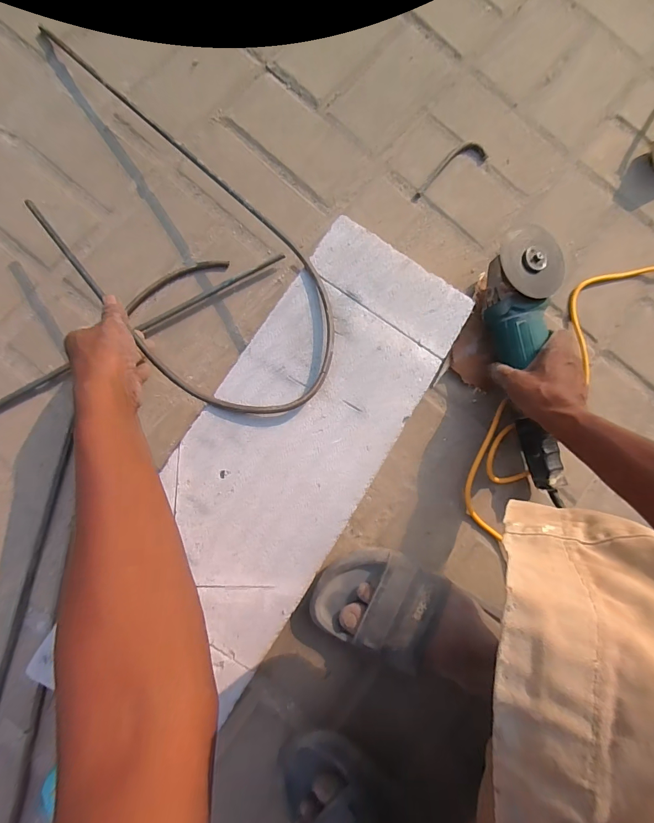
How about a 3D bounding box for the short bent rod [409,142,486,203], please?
[{"bbox_3d":[0.177,-0.362,0.552,0.137,0.008,0.038,-32,89,-6],"label":"short bent rod"}]

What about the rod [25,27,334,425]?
[{"bbox_3d":[-0.200,-0.224,0.437,0.212,0.062,0.547,-39,90,-6],"label":"rod"}]

